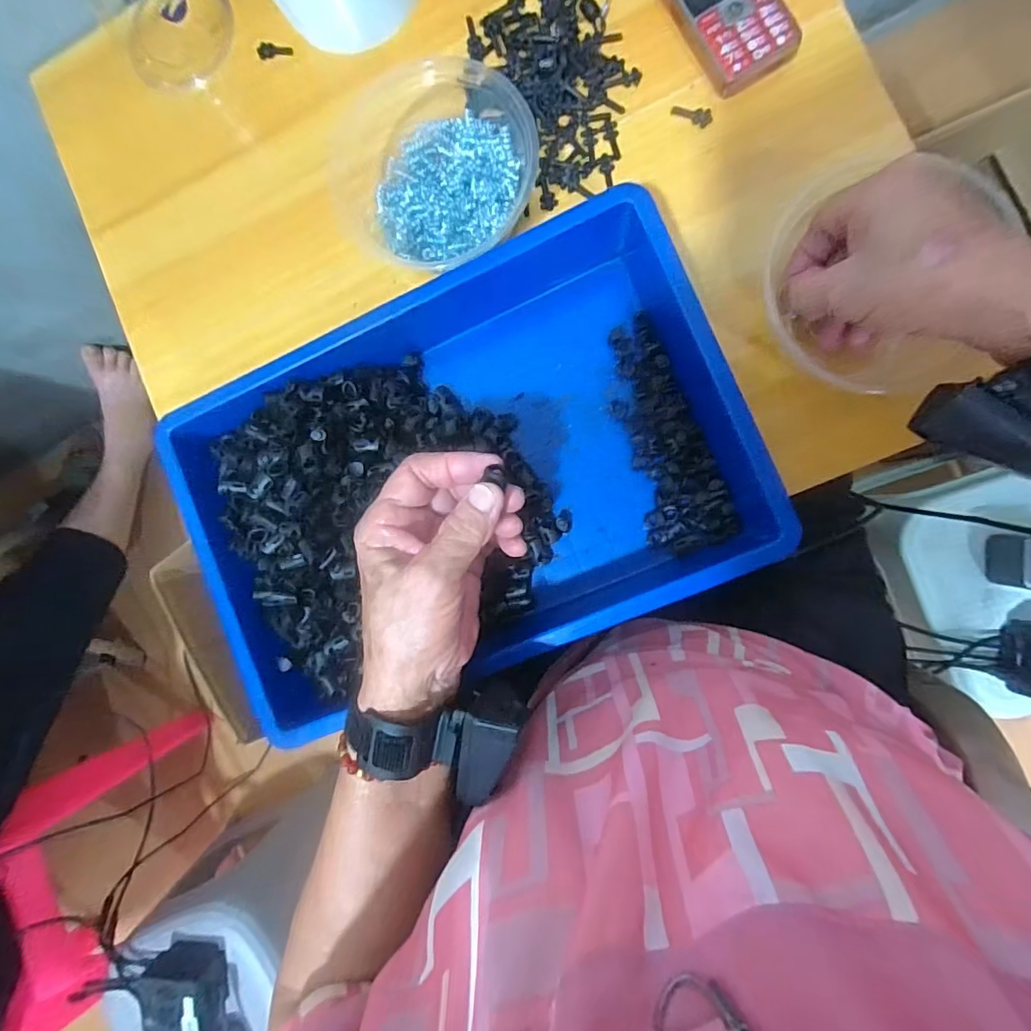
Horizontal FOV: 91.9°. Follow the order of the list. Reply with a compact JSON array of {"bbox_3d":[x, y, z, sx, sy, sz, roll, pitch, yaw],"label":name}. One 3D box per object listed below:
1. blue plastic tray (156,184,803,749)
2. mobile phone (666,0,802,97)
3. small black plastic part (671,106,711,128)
[{"bbox_3d":[-0.040,-0.027,0.351,0.368,0.067,0.274,-25,86,7],"label":"blue plastic tray"},{"bbox_3d":[0.142,-0.363,0.349,0.056,0.019,0.130,-27,86,7],"label":"mobile phone"},{"bbox_3d":[0.128,-0.291,0.361,0.030,0.004,0.010,21,93,8],"label":"small black plastic part"}]

